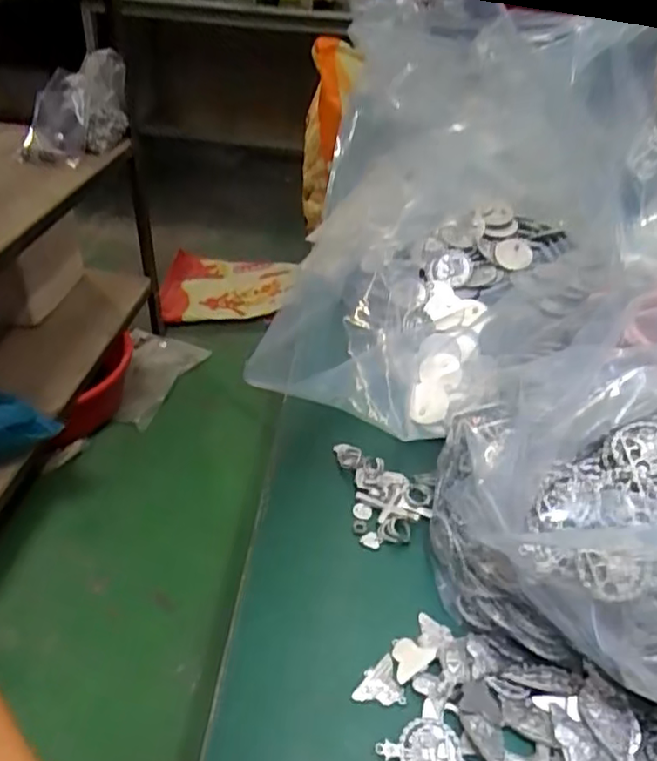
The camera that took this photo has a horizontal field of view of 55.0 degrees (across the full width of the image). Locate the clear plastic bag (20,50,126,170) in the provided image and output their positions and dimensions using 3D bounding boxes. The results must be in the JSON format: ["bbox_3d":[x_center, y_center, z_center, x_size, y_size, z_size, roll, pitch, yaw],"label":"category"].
[{"bbox_3d":[-0.550,-0.580,1.373,0.248,0.176,0.254,-10,40,-17],"label":"clear plastic bag"}]

